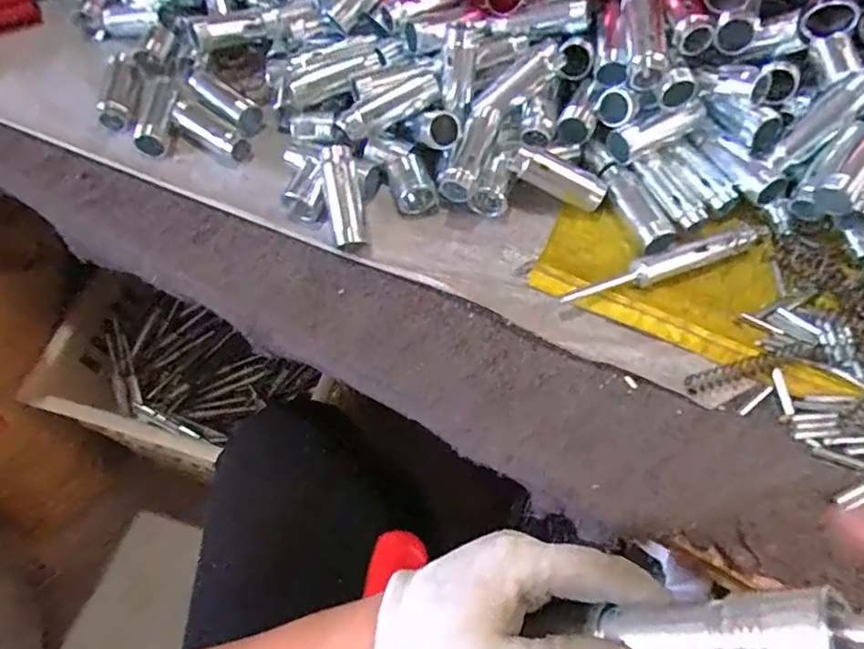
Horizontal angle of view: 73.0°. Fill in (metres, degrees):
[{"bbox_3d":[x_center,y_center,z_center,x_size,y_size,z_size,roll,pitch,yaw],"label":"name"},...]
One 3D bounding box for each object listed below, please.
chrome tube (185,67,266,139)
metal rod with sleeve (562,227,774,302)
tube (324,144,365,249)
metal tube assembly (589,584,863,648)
[{"bbox_3d":[-0.167,-0.179,0.473,0.027,0.024,0.085,-42,68,-17],"label":"chrome tube"},{"bbox_3d":[0.158,-0.041,0.387,0.155,0.017,0.017,-18,63,-5],"label":"metal rod with sleeve"},{"bbox_3d":[-0.061,-0.087,0.404,0.020,0.014,0.069,-9,90,-1],"label":"tube"},{"bbox_3d":[0.104,0.110,0.204,0.021,0.099,0.027,27,54,-28],"label":"metal tube assembly"}]

